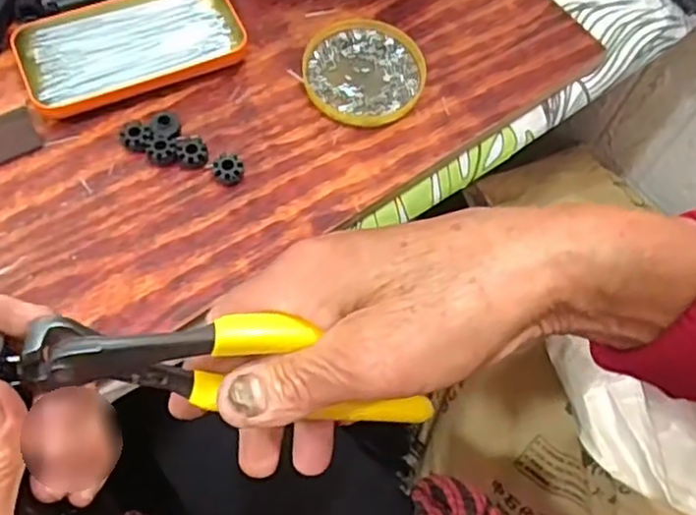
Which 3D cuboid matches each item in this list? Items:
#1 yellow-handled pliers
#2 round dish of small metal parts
[{"bbox_3d":[-0.027,0.042,0.252,0.160,0.058,0.015,17,56,-31],"label":"yellow-handled pliers"},{"bbox_3d":[0.010,-0.130,0.476,0.081,0.012,0.084,2,61,-3],"label":"round dish of small metal parts"}]

